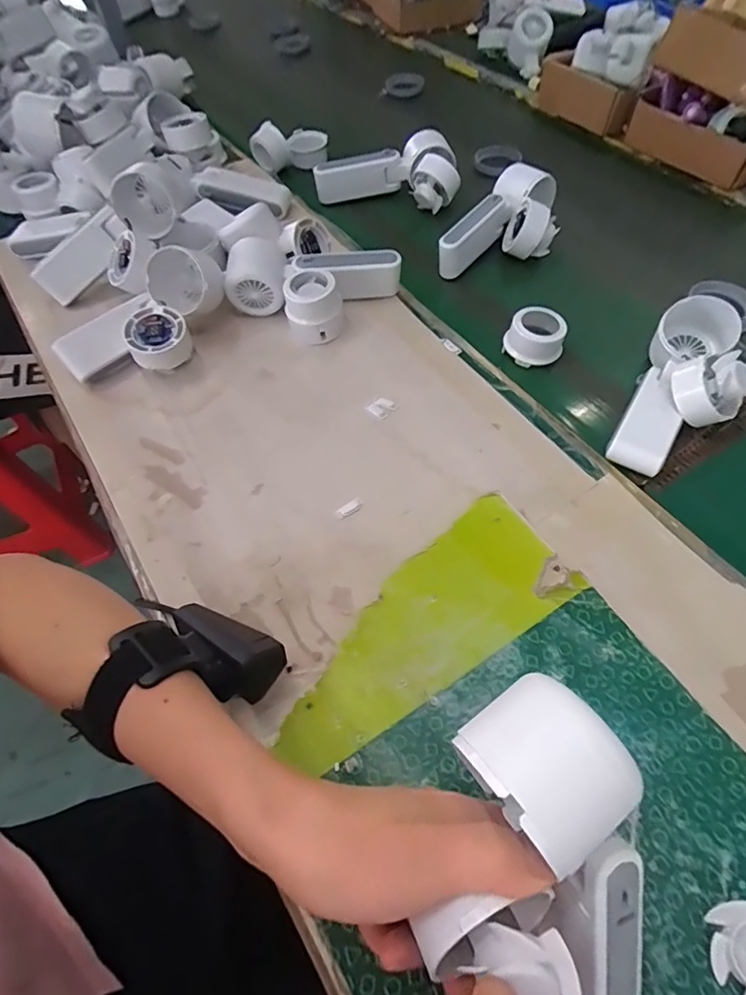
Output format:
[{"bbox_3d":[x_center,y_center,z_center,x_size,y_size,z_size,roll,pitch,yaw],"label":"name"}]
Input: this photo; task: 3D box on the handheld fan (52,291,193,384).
[{"bbox_3d":[-0.222,-0.133,0.471,0.101,0.047,0.083,-40,64,-20],"label":"handheld fan"}]

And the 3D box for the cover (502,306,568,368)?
[{"bbox_3d":[0.150,-0.152,0.479,0.053,0.026,0.052,15,60,12],"label":"cover"}]

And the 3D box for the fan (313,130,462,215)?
[{"bbox_3d":[0.022,-0.401,0.633,0.173,0.058,0.069,14,60,12],"label":"fan"}]

